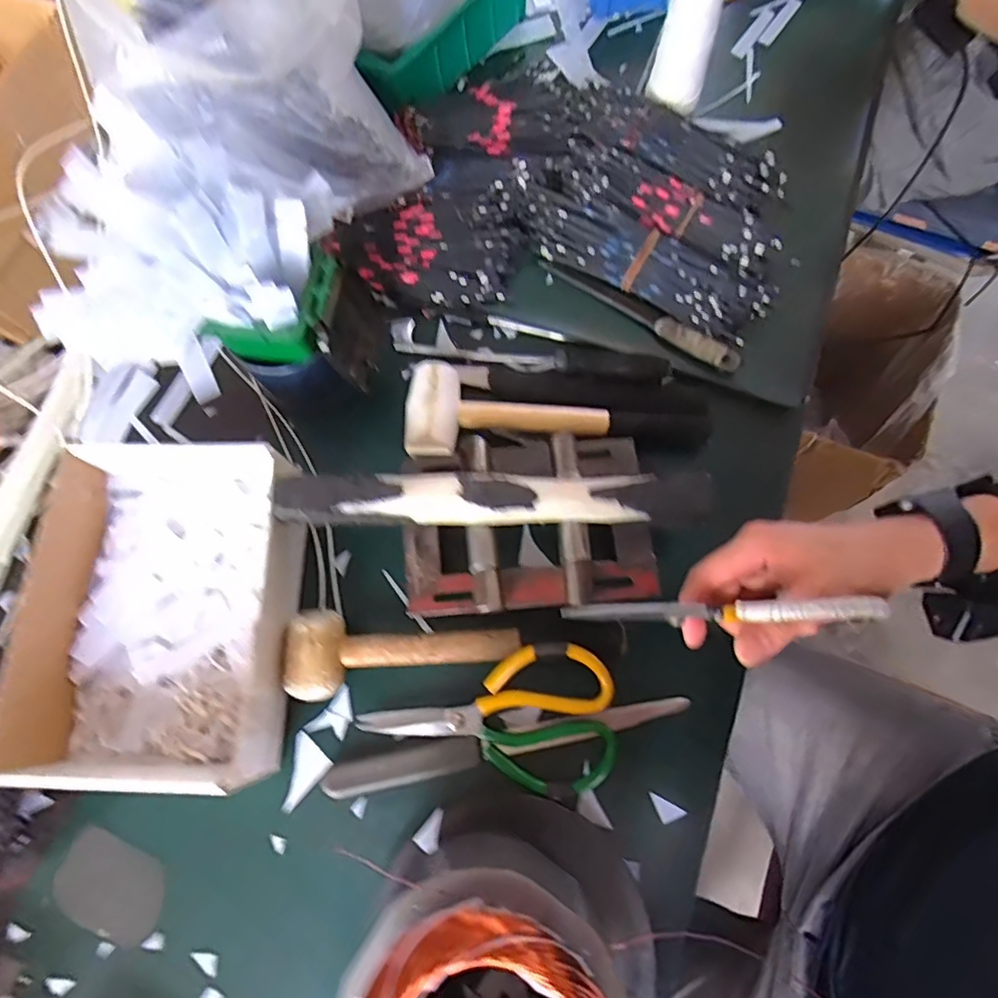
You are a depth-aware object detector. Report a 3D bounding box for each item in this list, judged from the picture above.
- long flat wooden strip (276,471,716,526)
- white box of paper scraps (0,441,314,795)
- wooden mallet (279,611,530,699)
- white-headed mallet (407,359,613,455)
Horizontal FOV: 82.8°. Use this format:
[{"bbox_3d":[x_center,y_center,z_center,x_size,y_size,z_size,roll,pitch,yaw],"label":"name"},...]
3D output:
[{"bbox_3d":[-0.003,-0.001,0.414,0.307,0.021,0.036,0,74,1],"label":"long flat wooden strip"},{"bbox_3d":[-0.254,0.078,0.443,0.187,0.072,0.267,0,74,1],"label":"white box of paper scraps"},{"bbox_3d":[-0.075,0.116,0.440,0.176,0.039,0.061,-4,73,0],"label":"wooden mallet"},{"bbox_3d":[0.007,-0.079,0.492,0.174,0.046,0.086,0,74,1],"label":"white-headed mallet"}]

